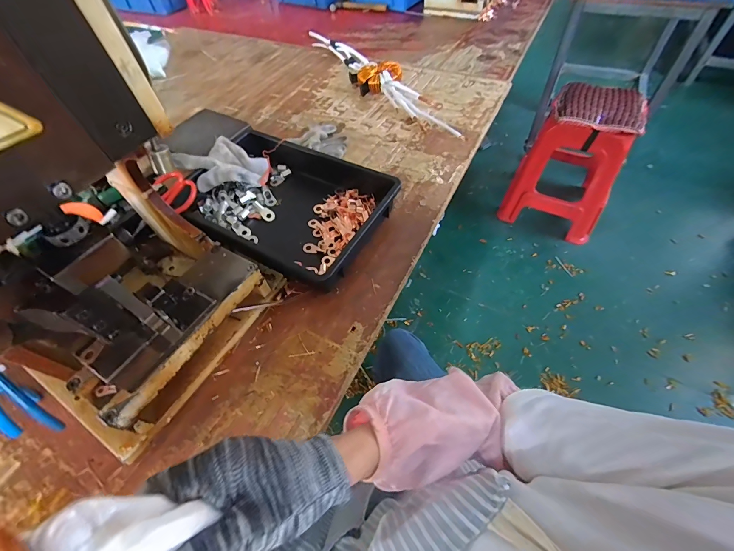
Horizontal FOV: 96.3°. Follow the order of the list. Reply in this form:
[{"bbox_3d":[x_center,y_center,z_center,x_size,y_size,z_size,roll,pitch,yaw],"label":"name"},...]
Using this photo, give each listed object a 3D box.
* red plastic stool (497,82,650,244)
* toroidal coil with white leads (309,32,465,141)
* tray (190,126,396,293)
[{"bbox_3d":[0.864,-0.482,1.393,0.384,0.511,0.376,19,58,17],"label":"red plastic stool"},{"bbox_3d":[0.026,-0.524,0.865,0.129,0.052,0.680,-22,58,-11],"label":"toroidal coil with white leads"},{"bbox_3d":[-0.154,-0.138,0.604,0.372,0.066,0.260,25,61,18],"label":"tray"}]

